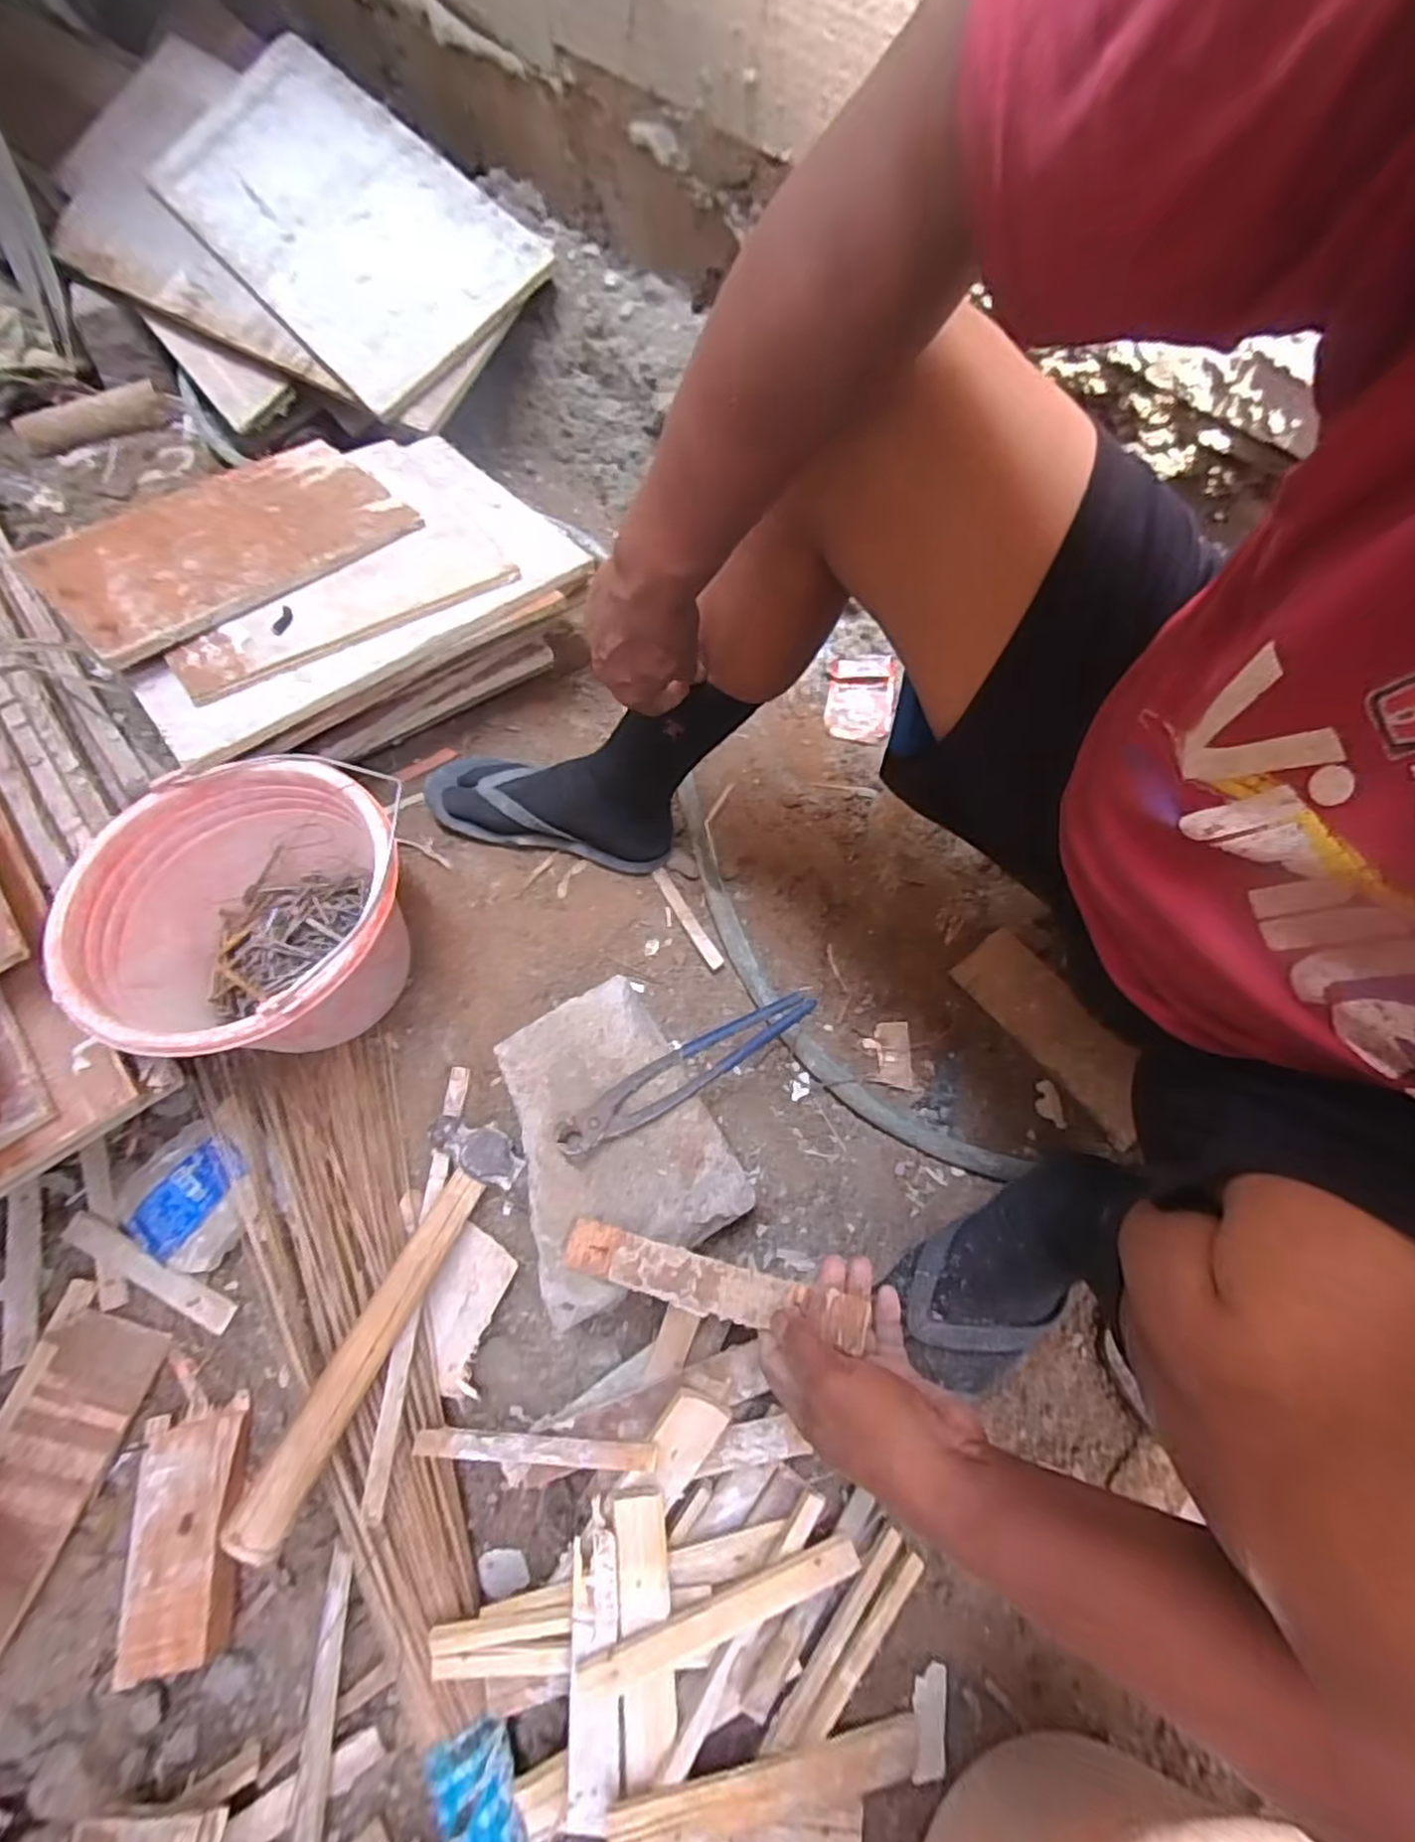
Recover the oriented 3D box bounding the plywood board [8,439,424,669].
[{"bbox_3d":[-0.472,-0.376,0.688,0.200,0.009,0.318,41,66,17],"label":"plywood board"}]

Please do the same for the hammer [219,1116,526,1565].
[{"bbox_3d":[-0.237,0.284,0.520,0.076,0.032,0.289,20,52,7],"label":"hammer"}]

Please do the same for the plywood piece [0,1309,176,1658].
[{"bbox_3d":[-0.511,0.459,0.501,0.080,0.013,0.305,17,60,-3],"label":"plywood piece"}]

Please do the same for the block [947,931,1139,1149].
[{"bbox_3d":[0.336,0.104,0.675,0.076,0.021,0.211,-35,73,-13],"label":"block"}]

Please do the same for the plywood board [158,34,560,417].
[{"bbox_3d":[-0.527,-0.993,0.990,0.314,0.023,0.675,-44,77,4],"label":"plywood board"}]

